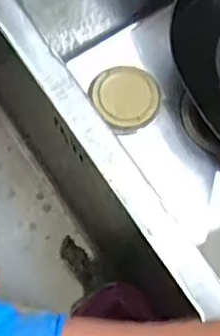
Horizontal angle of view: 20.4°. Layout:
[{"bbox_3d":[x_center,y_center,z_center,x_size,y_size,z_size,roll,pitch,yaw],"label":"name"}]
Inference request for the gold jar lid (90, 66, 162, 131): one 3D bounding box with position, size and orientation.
[{"bbox_3d":[0.019,-0.081,0.698,0.072,0.021,0.071,1,72,-2],"label":"gold jar lid"}]

